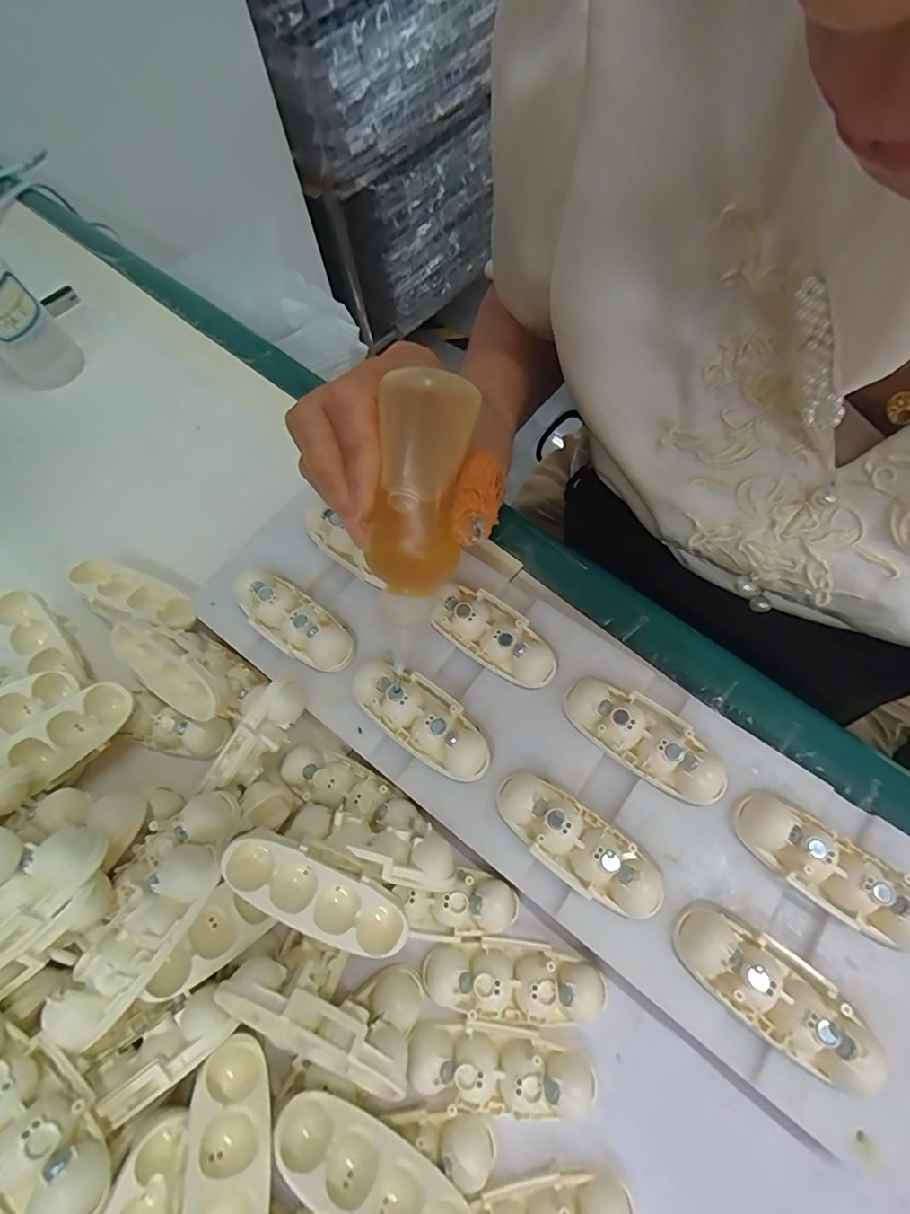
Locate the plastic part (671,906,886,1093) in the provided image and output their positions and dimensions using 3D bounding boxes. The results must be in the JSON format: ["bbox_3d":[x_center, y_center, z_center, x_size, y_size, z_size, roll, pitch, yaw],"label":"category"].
[{"bbox_3d":[0.101,0.122,0.167,0.061,0.021,0.026,33,71,17],"label":"plastic part"}]

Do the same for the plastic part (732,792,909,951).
[{"bbox_3d":[0.127,0.088,0.179,0.058,0.019,0.024,34,72,17],"label":"plastic part"}]

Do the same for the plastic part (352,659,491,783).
[{"bbox_3d":[-0.013,0.044,0.207,0.061,0.013,0.026,35,72,17],"label":"plastic part"}]

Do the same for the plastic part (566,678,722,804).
[{"bbox_3d":[0.072,0.048,0.200,0.060,0.016,0.026,33,71,16],"label":"plastic part"}]

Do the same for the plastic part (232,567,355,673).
[{"bbox_3d":[-0.071,0.006,0.229,0.060,0.017,0.025,38,73,18],"label":"plastic part"}]

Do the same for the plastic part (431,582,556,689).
[{"bbox_3d":[0.016,0.011,0.219,0.056,0.013,0.026,29,70,15],"label":"plastic part"}]

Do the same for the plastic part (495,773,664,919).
[{"bbox_3d":[0.043,0.083,0.187,0.062,0.018,0.024,32,71,16],"label":"plastic part"}]

